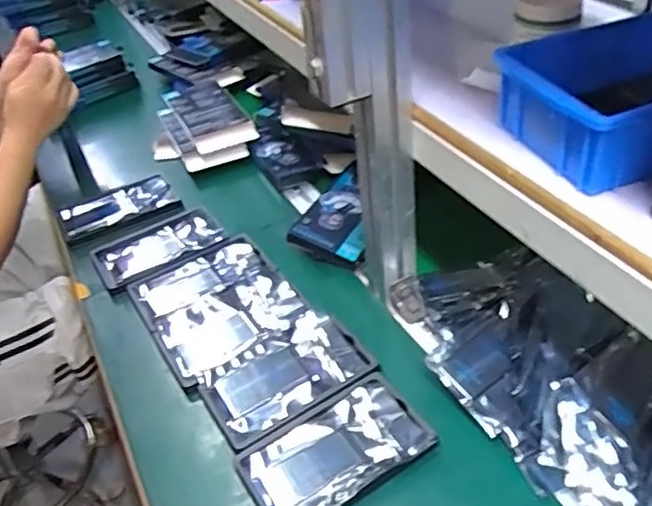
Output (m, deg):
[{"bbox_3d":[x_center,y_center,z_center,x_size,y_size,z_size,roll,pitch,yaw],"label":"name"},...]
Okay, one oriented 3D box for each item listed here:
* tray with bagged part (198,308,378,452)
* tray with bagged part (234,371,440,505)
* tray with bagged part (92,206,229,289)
[{"bbox_3d":[-0.041,0.120,0.634,0.156,0.016,0.098,-25,43,-22],"label":"tray with bagged part"},{"bbox_3d":[0.008,0.176,0.565,0.158,0.021,0.098,-25,43,-21],"label":"tray with bagged part"},{"bbox_3d":[-0.213,-0.009,0.816,0.154,0.018,0.094,-26,44,-23],"label":"tray with bagged part"}]

